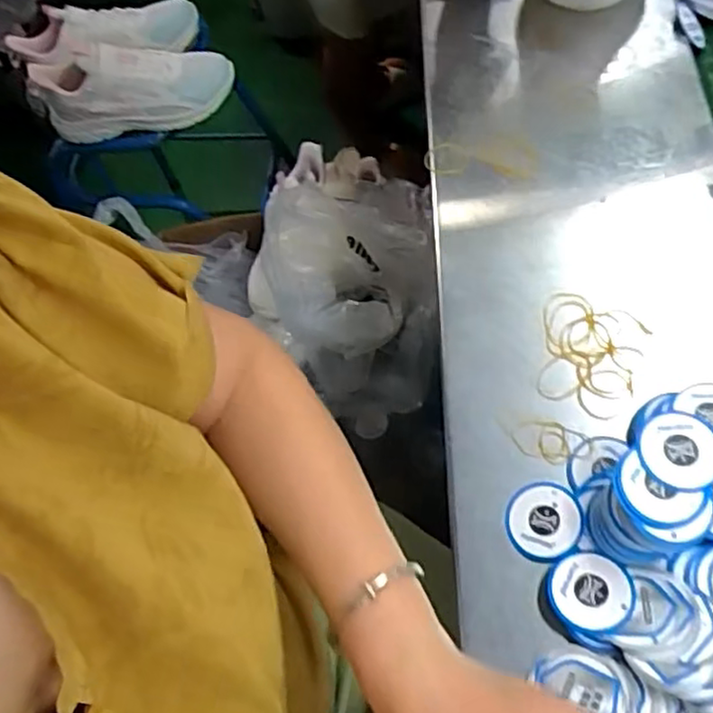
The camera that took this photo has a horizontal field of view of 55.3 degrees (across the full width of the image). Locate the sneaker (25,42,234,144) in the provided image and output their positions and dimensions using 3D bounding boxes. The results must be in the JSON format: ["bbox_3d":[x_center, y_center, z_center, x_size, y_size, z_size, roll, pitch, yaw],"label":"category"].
[{"bbox_3d":[-0.314,-0.385,0.976,0.263,0.099,0.080,-15,58,-1],"label":"sneaker"}]

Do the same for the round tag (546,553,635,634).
[{"bbox_3d":[0.143,0.144,0.417,0.049,0.004,0.047,-8,54,11],"label":"round tag"}]

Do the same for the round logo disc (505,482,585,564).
[{"bbox_3d":[0.123,0.108,0.446,0.048,0.004,0.050,1,66,24],"label":"round logo disc"}]

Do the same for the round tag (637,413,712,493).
[{"bbox_3d":[0.192,0.056,0.404,0.046,0.004,0.048,-3,58,6],"label":"round tag"}]

